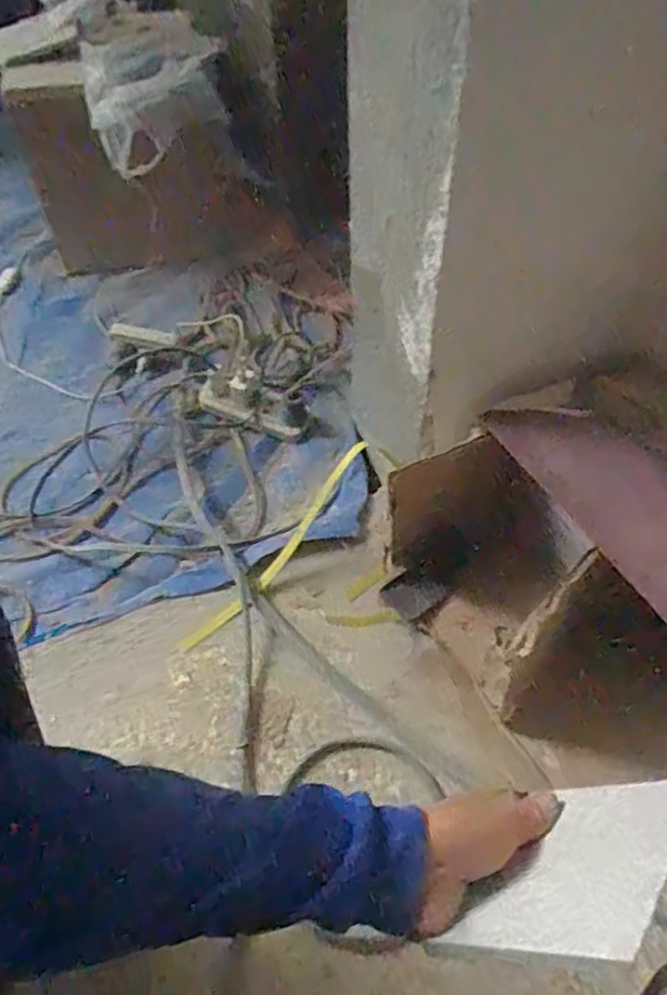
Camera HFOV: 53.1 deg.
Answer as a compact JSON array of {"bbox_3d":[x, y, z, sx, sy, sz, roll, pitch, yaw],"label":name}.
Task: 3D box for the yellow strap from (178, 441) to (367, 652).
[{"bbox_3d":[-0.058,0.055,0.703,0.022,0.046,0.279,38,86,32],"label":"yellow strap"}]

